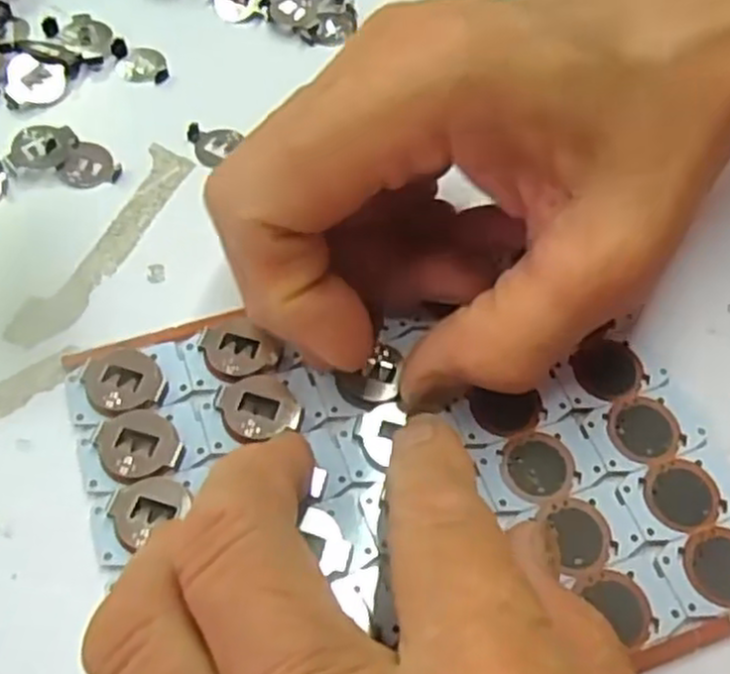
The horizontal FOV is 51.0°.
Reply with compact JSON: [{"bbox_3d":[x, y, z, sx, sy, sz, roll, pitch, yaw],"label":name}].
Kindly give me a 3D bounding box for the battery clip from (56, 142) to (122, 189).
[{"bbox_3d":[-0.083,-0.052,0.231,0.017,0.004,0.017,1,60,-3],"label":"battery clip"}]

